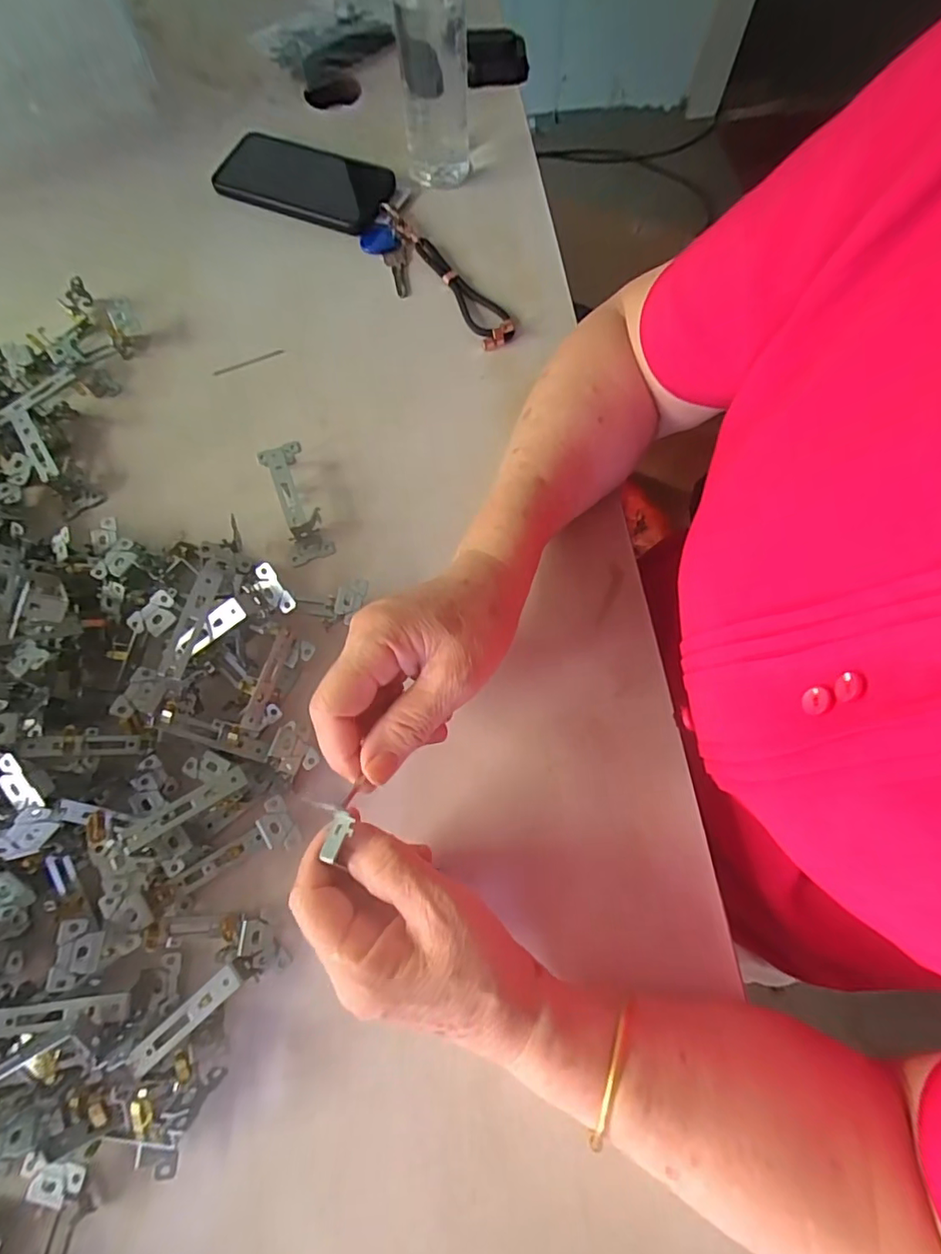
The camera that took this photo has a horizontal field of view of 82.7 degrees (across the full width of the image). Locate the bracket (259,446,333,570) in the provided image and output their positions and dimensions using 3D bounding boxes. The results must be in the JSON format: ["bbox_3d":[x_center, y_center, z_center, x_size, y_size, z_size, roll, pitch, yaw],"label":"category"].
[{"bbox_3d":[-0.134,-0.099,0.397,0.032,0.023,0.103,-21,73,-6],"label":"bracket"}]

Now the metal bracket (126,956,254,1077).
[{"bbox_3d":[-0.155,0.216,0.298,0.070,0.019,0.013,-40,76,-11],"label":"metal bracket"}]

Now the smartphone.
[{"bbox_3d":[-0.161,-0.427,0.510,0.174,0.017,0.080,22,74,8],"label":"smartphone"}]

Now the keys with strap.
[{"bbox_3d":[-0.037,-0.314,0.469,0.068,0.014,0.200,-29,74,-8],"label":"keys with strap"}]

